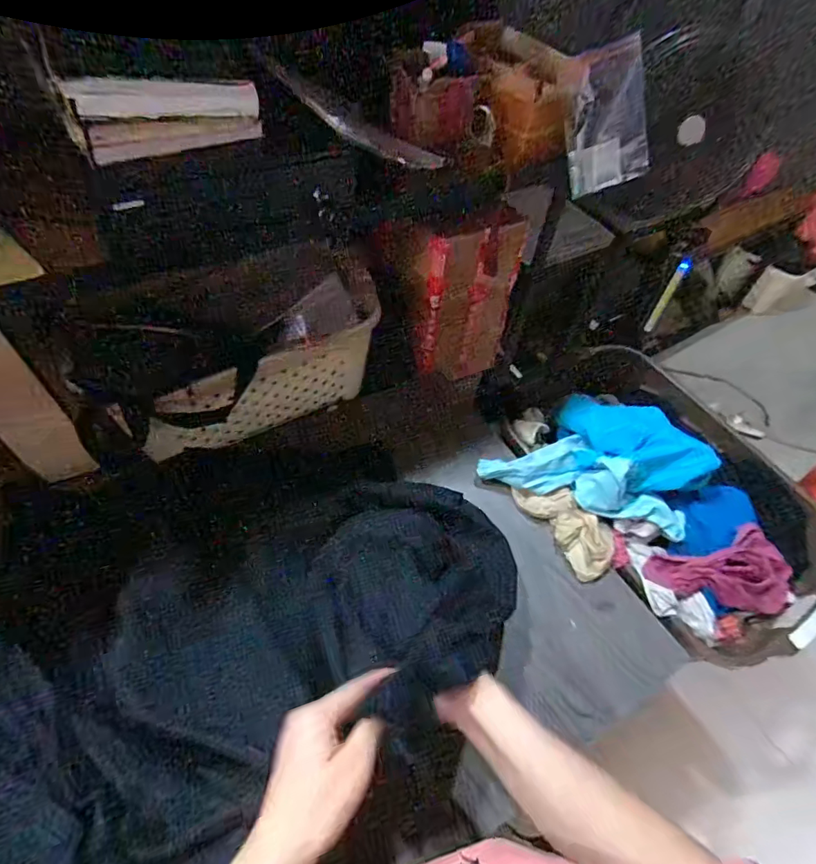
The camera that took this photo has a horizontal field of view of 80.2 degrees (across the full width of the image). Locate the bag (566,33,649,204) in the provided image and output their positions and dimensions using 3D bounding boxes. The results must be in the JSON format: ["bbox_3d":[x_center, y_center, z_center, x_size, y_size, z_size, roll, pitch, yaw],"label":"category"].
[{"bbox_3d":[0.303,-0.481,0.750,0.118,0.185,0.014,-1,25,35],"label":"bag"}]

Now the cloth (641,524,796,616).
[{"bbox_3d":[0.466,0.218,0.719,0.216,0.056,0.114,-11,55,-14],"label":"cloth"}]

